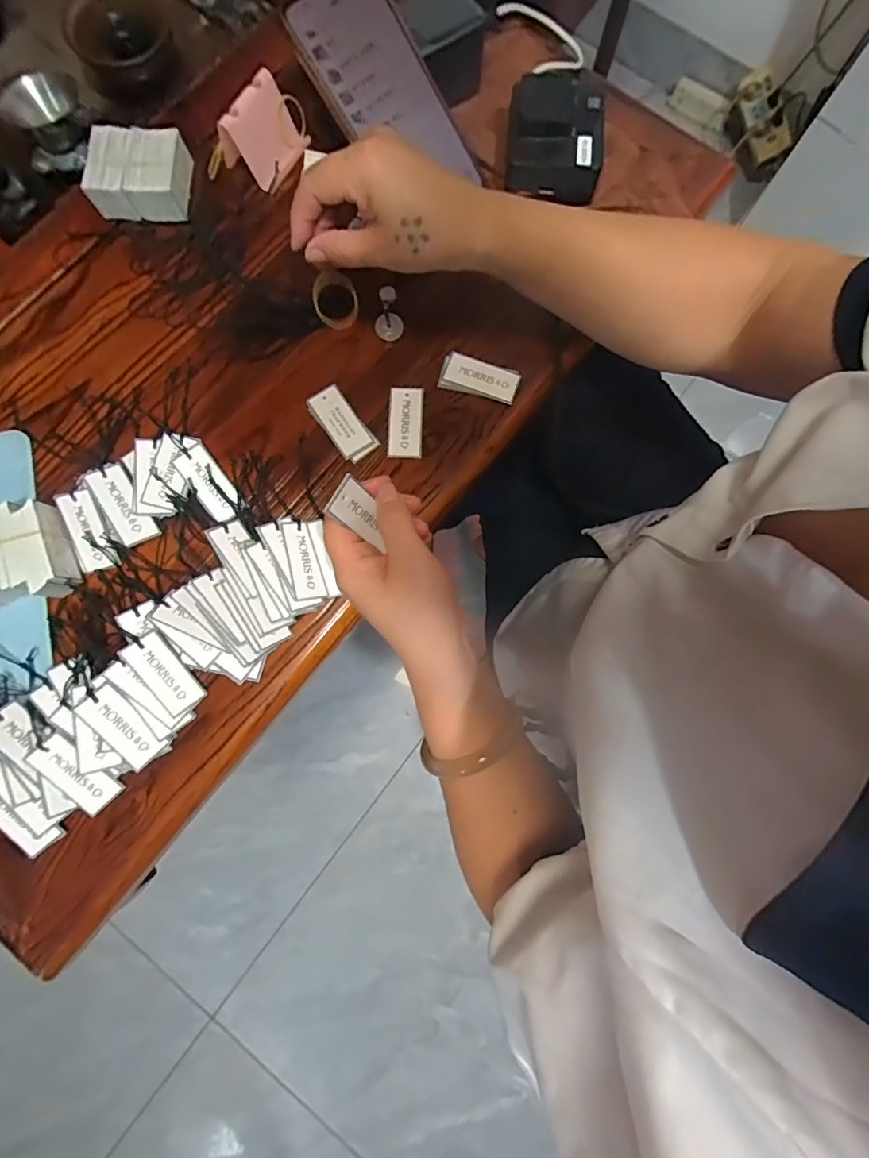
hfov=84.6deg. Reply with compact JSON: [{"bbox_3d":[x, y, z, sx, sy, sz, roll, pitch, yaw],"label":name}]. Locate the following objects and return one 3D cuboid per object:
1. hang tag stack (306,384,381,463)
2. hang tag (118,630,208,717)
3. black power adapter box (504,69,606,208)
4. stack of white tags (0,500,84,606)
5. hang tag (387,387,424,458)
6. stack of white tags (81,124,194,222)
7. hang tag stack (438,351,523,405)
[{"bbox_3d":[-0.070,-0.118,0.363,0.028,0.006,0.060,-37,83,-6],"label":"hang tag stack"},{"bbox_3d":[-0.184,0.064,0.325,0.025,0.004,0.058,-40,96,-24],"label":"hang tag"},{"bbox_3d":[0.092,-0.336,0.363,0.072,0.047,0.069,7,81,1],"label":"black power adapter box"},{"bbox_3d":[-0.296,-0.013,0.328,0.083,0.027,0.064,-17,81,-3],"label":"stack of white tags"},{"bbox_3d":[-0.022,-0.121,0.365,0.026,0.004,0.057,1,81,0],"label":"hang tag"},{"bbox_3d":[-0.236,-0.324,0.383,0.075,0.031,0.059,4,81,0],"label":"stack of white tags"},{"bbox_3d":[0.034,-0.153,0.363,0.058,0.007,0.028,16,81,2],"label":"hang tag stack"}]

